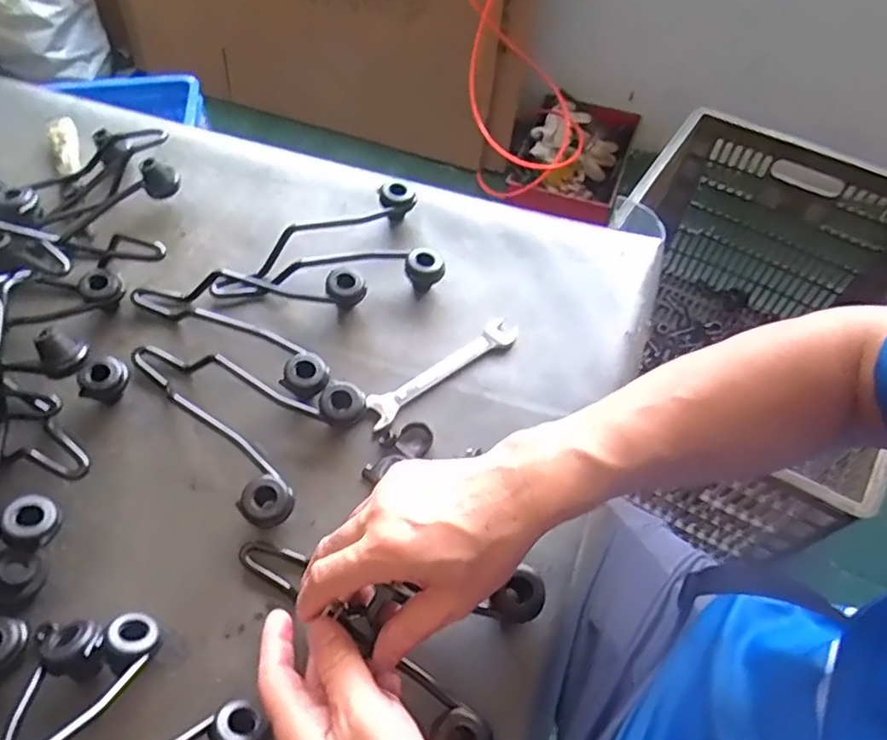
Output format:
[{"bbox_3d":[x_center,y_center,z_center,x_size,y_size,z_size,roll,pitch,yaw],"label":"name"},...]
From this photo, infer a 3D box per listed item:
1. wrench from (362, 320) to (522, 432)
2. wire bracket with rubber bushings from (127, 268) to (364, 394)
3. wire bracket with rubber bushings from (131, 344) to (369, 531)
[{"bbox_3d":[0.001,-0.001,0.494,0.140,0.007,0.027,-32,63,-18],"label":"wrench"},{"bbox_3d":[-0.170,-0.046,0.507,0.188,0.033,0.115,12,59,7],"label":"wire bracket with rubber bushings"},{"bbox_3d":[-0.152,0.014,0.472,0.196,0.035,0.114,39,66,21],"label":"wire bracket with rubber bushings"}]

